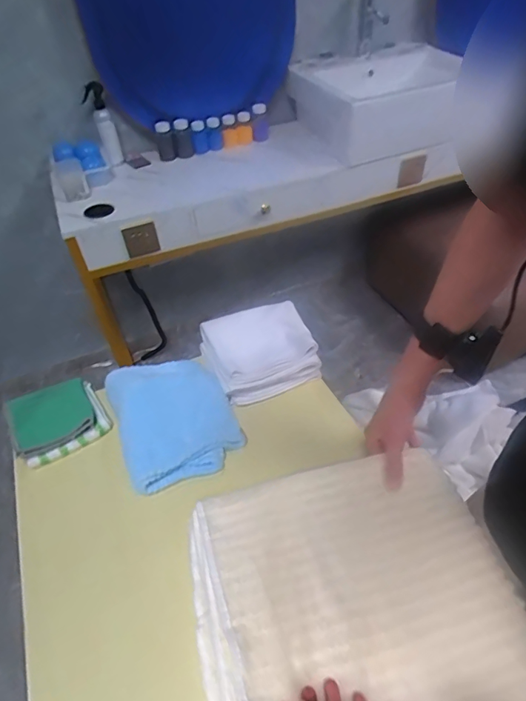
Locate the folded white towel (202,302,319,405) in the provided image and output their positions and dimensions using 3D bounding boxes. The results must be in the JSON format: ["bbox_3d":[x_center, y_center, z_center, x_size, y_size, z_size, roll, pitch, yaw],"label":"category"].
[{"bbox_3d":[-0.005,0.000,0.773,0.171,0.070,0.145,-19,46,-13],"label":"folded white towel"}]

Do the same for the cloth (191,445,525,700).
[{"bbox_3d":[0.103,0.282,0.467,0.332,0.029,0.369,-10,44,-7],"label":"cloth"}]

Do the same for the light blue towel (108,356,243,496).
[{"bbox_3d":[-0.141,0.096,0.706,0.169,0.038,0.223,-20,47,-14],"label":"light blue towel"}]

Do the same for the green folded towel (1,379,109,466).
[{"bbox_3d":[-0.326,0.108,0.714,0.135,0.056,0.113,-29,50,-22],"label":"green folded towel"}]

